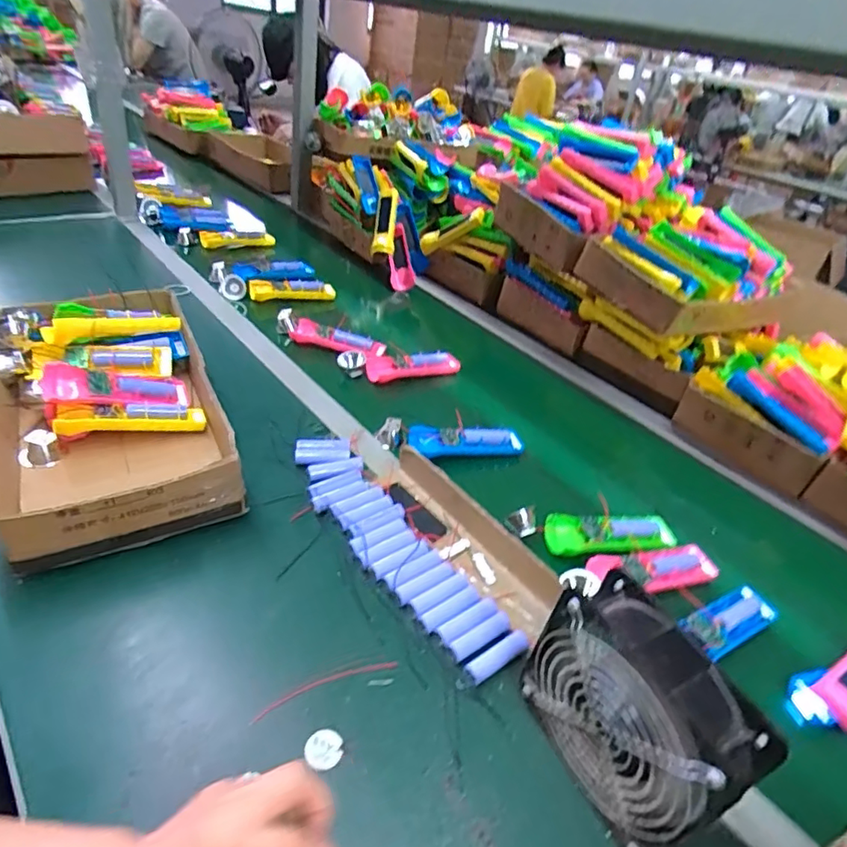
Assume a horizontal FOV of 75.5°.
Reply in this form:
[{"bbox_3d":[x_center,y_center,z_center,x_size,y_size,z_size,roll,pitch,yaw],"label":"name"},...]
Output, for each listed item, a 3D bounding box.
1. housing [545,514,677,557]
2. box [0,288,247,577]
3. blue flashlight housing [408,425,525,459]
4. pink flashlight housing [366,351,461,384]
[{"bbox_3d":[0.219,0.127,0.643,0.165,0.025,0.051,-2,38,-14],"label":"housing"},{"bbox_3d":[-0.390,-0.027,0.654,0.244,0.095,0.429,-14,43,-27],"label":"box"},{"bbox_3d":[0.060,0.024,0.749,0.163,0.035,0.051,1,38,-9],"label":"blue flashlight housing"},{"bbox_3d":[-0.016,-0.092,0.904,0.166,0.032,0.053,-8,40,-21],"label":"pink flashlight housing"}]

